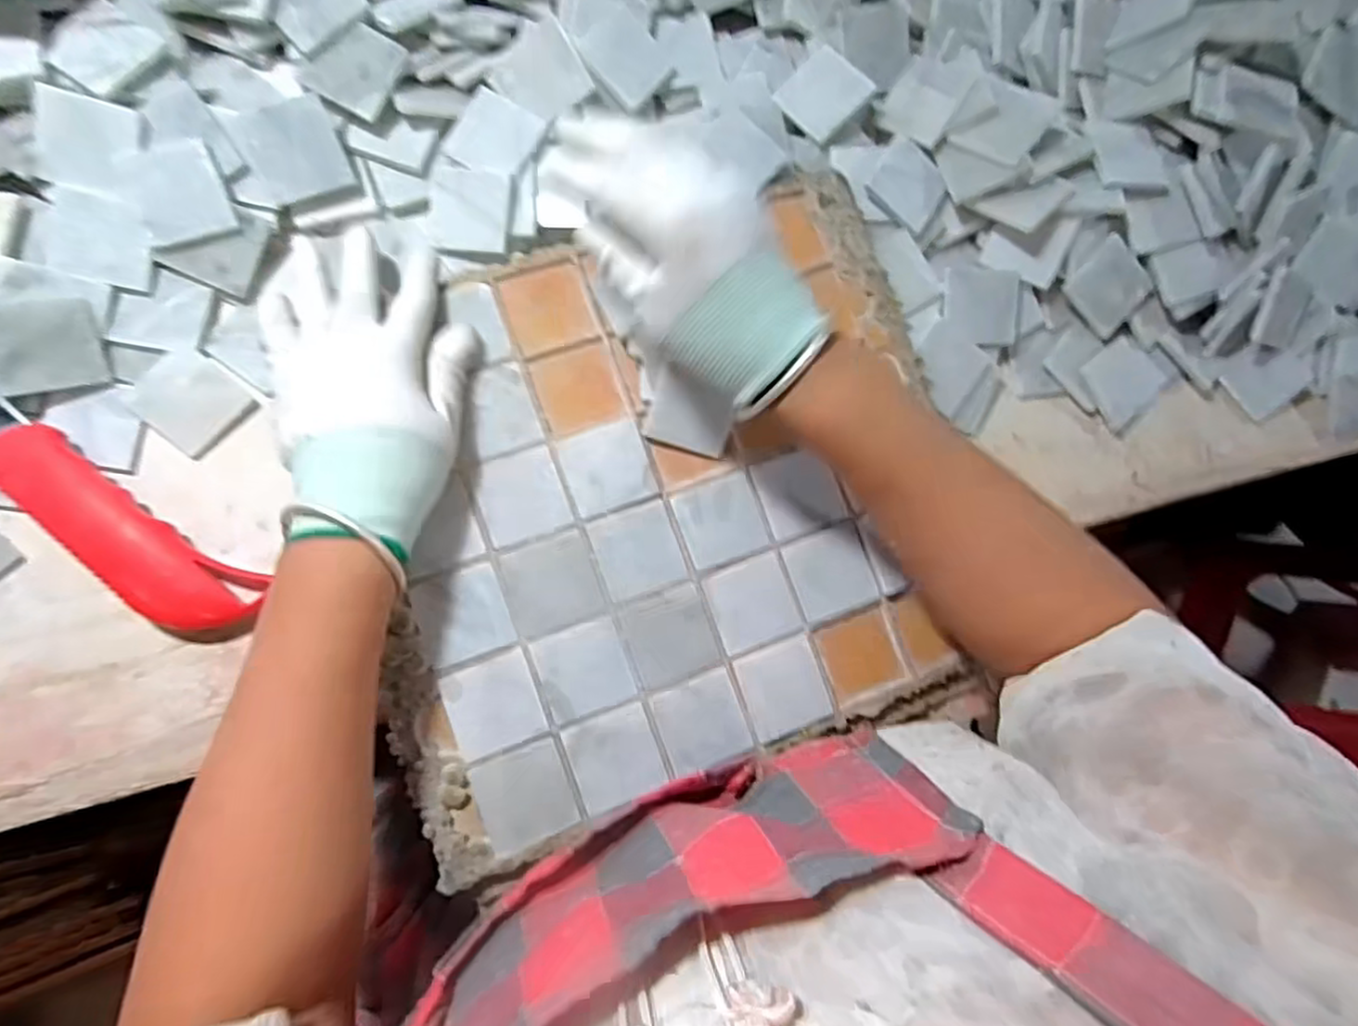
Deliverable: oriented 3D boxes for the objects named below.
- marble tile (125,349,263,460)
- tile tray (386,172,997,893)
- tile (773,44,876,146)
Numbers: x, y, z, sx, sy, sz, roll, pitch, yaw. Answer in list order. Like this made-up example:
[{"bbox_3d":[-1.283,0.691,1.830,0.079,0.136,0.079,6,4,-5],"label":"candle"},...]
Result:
[{"bbox_3d":[-0.280,-0.065,0.395,0.051,0.011,0.049,42,80,-2],"label":"marble tile"},{"bbox_3d":[-0.007,-0.003,0.405,0.325,0.024,0.324,-13,86,-9],"label":"tile tray"},{"bbox_3d":[0.095,-0.272,0.448,0.047,0.007,0.050,-42,77,14],"label":"tile"}]

